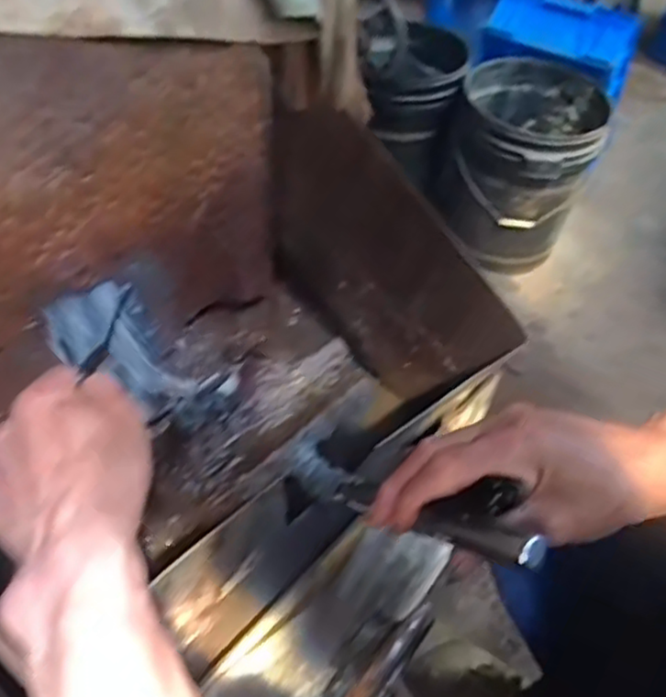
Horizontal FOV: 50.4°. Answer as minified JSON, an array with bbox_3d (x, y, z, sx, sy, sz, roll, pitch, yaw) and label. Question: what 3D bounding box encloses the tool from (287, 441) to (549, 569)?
[{"bbox_3d":[0.038,0.087,0.405,0.036,0.033,0.178,-39,25,-32],"label":"tool"}]

